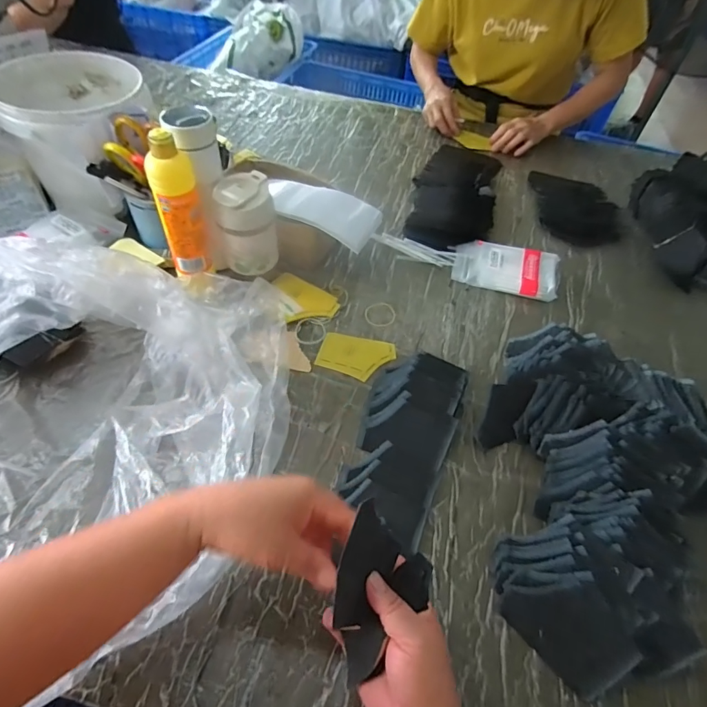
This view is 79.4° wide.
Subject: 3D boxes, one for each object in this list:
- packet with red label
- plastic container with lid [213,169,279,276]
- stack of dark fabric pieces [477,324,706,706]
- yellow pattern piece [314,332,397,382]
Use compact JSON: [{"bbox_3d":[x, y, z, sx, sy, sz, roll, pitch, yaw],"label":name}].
[{"bbox_3d":[0.263,-0.149,0.730,0.172,0.033,0.100,16,53,7],"label":"packet with red label"},{"bbox_3d":[-0.158,-0.177,0.632,0.084,0.150,0.078,-11,55,-14],"label":"plastic container with lid"},{"bbox_3d":[0.273,0.135,0.486,0.275,0.059,0.379,32,56,18],"label":"stack of dark fabric pieces"},{"bbox_3d":[0.004,0.004,0.614,0.106,0.005,0.070,12,52,3],"label":"yellow pattern piece"}]

